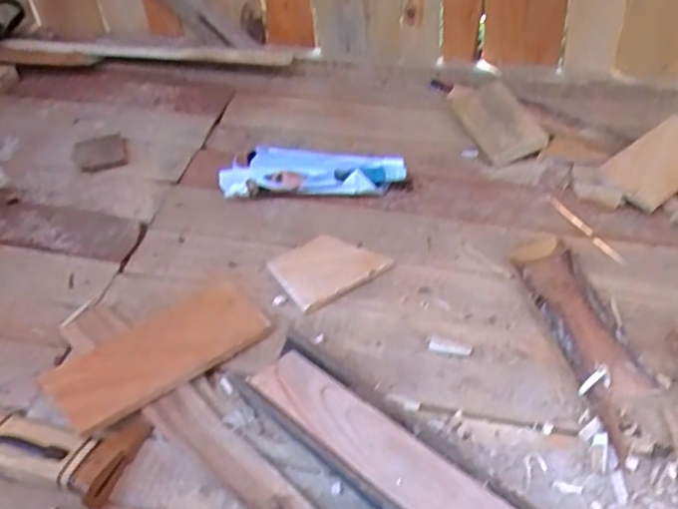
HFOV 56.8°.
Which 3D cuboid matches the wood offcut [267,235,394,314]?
[{"bbox_3d":[-0.016,0.015,0.810,0.134,0.016,0.101,-32,51,-27],"label":"wood offcut"}]

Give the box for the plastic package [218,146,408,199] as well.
[{"bbox_3d":[-0.037,-0.118,0.919,0.261,0.047,0.077,-2,44,0],"label":"plastic package"}]

